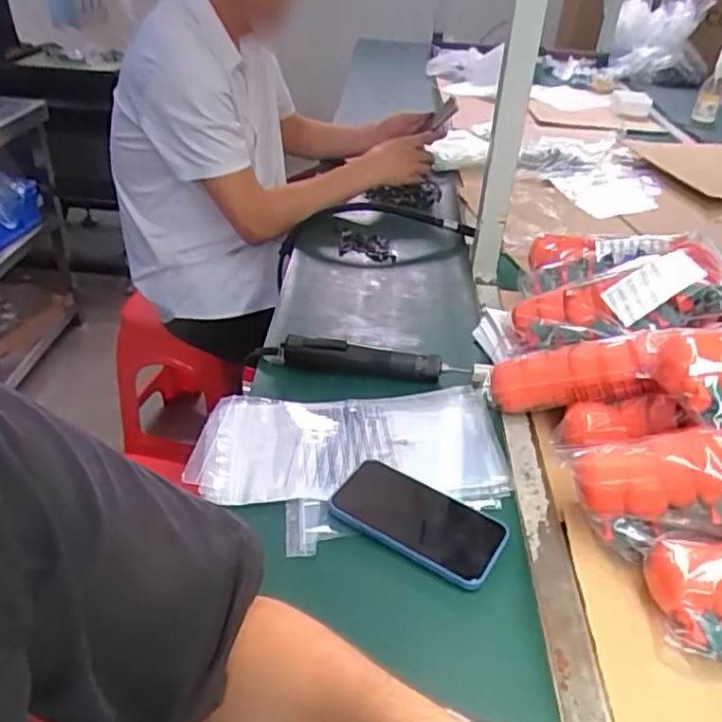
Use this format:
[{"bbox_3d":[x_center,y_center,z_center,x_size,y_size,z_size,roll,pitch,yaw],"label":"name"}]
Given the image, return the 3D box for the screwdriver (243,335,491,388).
[{"bbox_3d":[0.005,-0.002,0.791,0.302,0.040,0.030,9,36,8],"label":"screwdriver"}]

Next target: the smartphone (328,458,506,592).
[{"bbox_3d":[0.052,0.149,0.598,0.159,0.014,0.082,22,40,24],"label":"smartphone"}]

